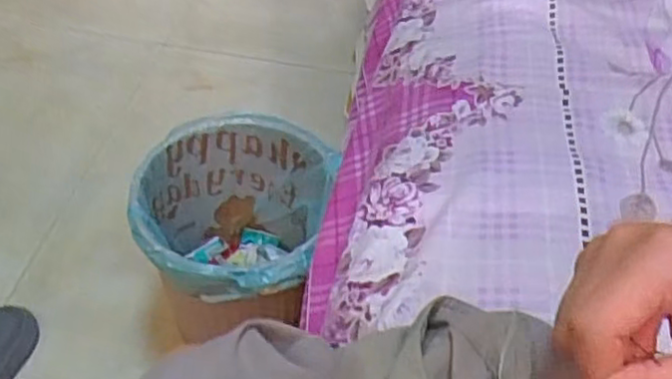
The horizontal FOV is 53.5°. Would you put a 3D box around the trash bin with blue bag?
[{"bbox_3d":[-0.130,0.085,0.887,0.230,0.253,0.257,7,46,2],"label":"trash bin with blue bag"}]

